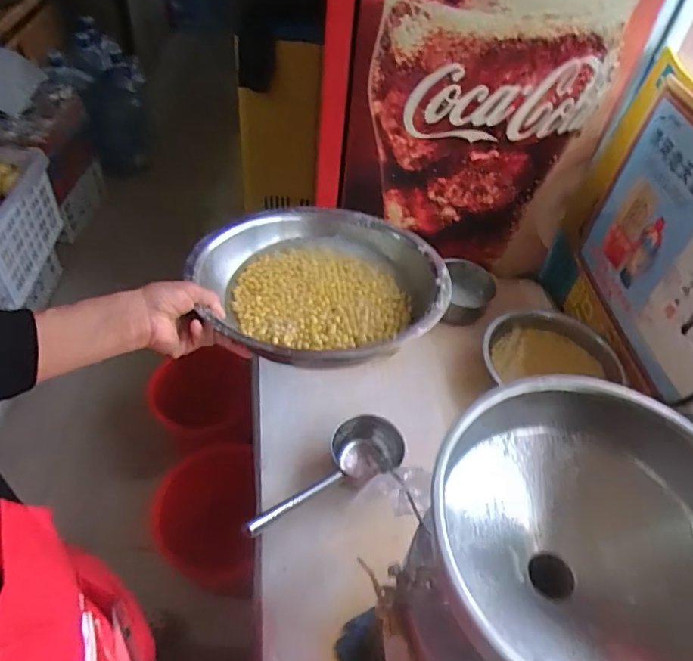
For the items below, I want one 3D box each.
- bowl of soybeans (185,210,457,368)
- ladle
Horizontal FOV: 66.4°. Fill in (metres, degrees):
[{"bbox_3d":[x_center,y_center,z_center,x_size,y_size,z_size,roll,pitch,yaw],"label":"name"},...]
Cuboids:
[{"bbox_3d":[-0.027,-0.062,0.671,0.284,0.079,0.297,3,47,-3],"label":"bowl of soybeans"},{"bbox_3d":[-0.044,0.274,0.952,0.111,0.104,0.364,30,26,21],"label":"ladle"}]

